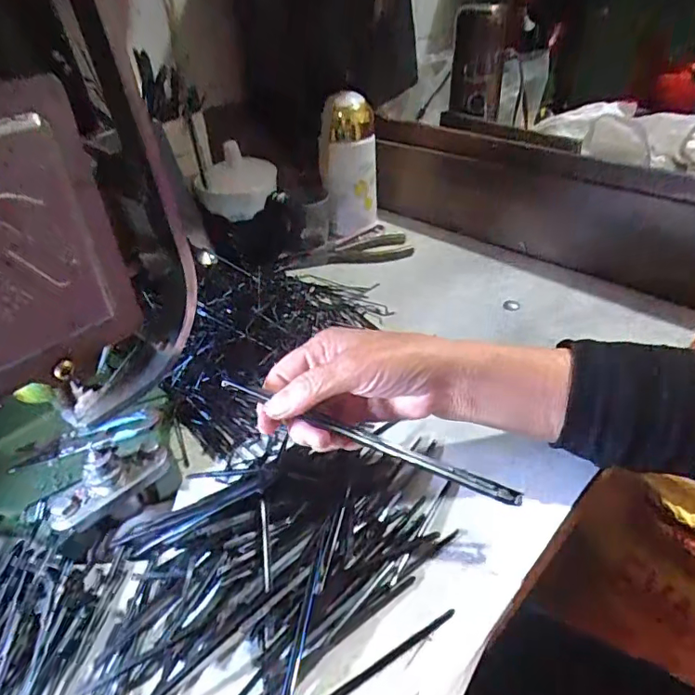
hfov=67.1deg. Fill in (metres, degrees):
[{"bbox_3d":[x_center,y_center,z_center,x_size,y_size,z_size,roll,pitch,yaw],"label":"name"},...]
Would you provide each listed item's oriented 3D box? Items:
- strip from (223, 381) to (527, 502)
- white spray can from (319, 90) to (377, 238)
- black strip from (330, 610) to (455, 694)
[{"bbox_3d":[0.015,0.055,0.312,0.187,0.008,0.009,22,42,1],"label":"strip"},{"bbox_3d":[0.003,-0.205,0.598,0.059,0.156,0.055,-2,39,2],"label":"white spray can"},{"bbox_3d":[0.017,0.166,0.274,0.099,0.004,0.005,-23,43,-22],"label":"black strip"}]

